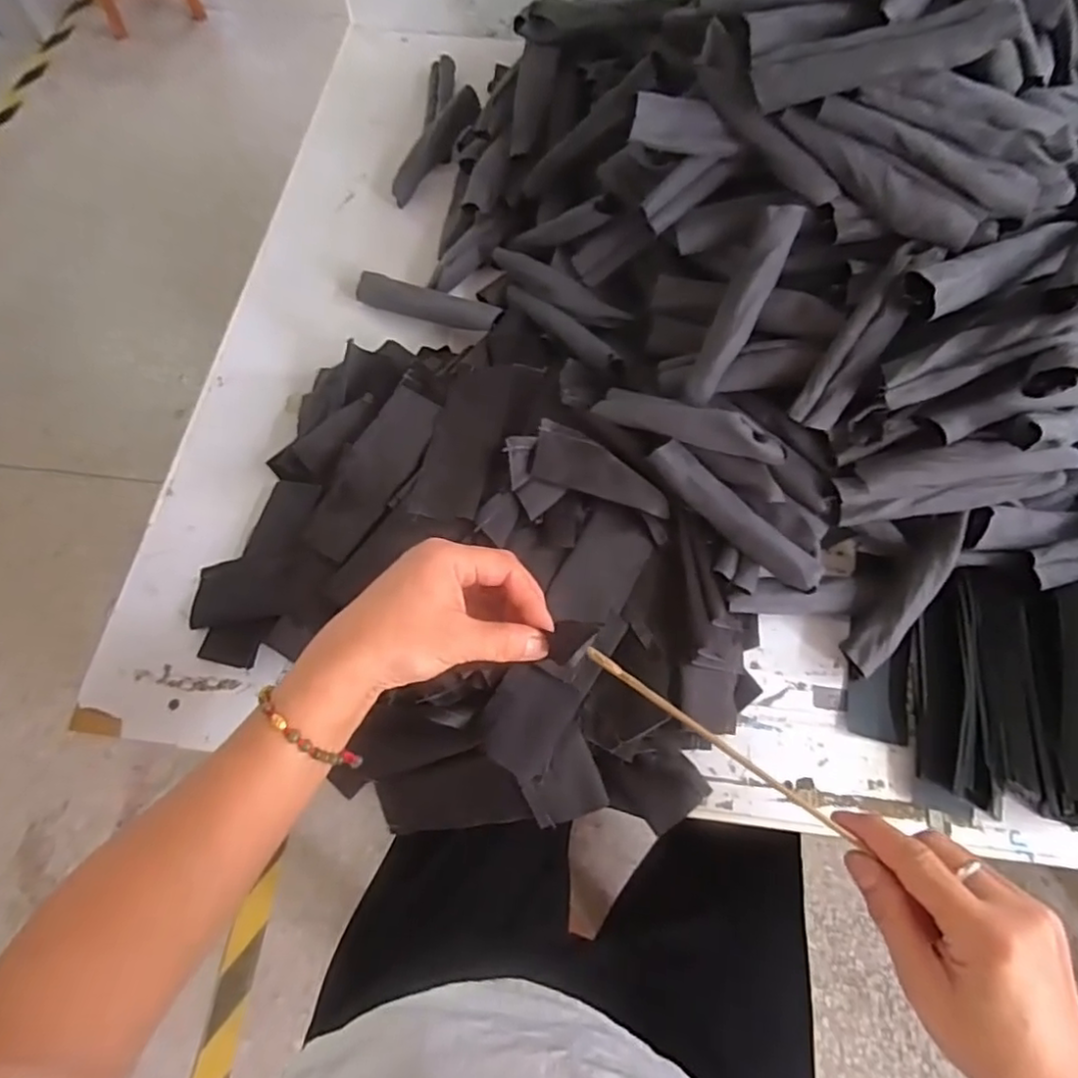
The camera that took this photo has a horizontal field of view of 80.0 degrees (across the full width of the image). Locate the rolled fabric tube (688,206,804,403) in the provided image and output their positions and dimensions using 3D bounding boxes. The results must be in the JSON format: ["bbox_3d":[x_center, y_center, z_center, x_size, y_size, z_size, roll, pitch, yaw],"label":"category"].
[{"bbox_3d":[0.150,-0.172,0.480,0.029,0.015,0.144,28,109,11],"label":"rolled fabric tube"}]

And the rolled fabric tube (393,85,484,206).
[{"bbox_3d":[-0.112,-0.420,0.685,0.027,0.030,0.144,34,85,14],"label":"rolled fabric tube"}]

